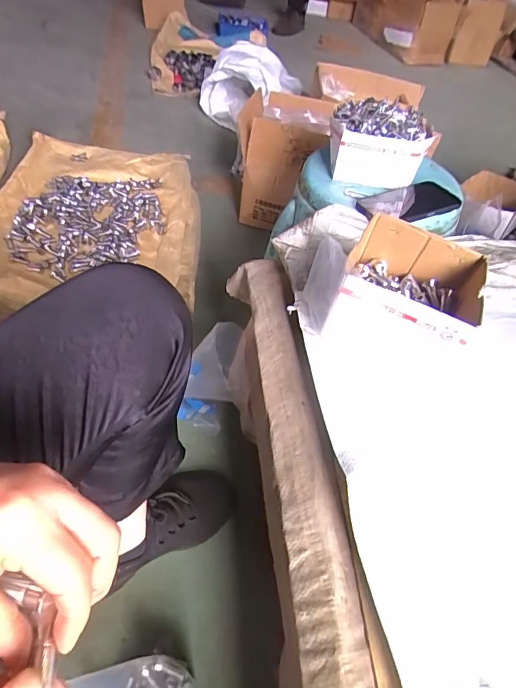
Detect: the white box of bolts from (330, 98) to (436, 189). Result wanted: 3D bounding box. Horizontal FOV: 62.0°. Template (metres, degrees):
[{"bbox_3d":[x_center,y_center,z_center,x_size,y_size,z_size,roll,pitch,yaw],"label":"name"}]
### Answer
[{"bbox_3d":[0.193,-0.313,0.689,0.153,0.097,0.102,7,49,-2],"label":"white box of bolts"}]

